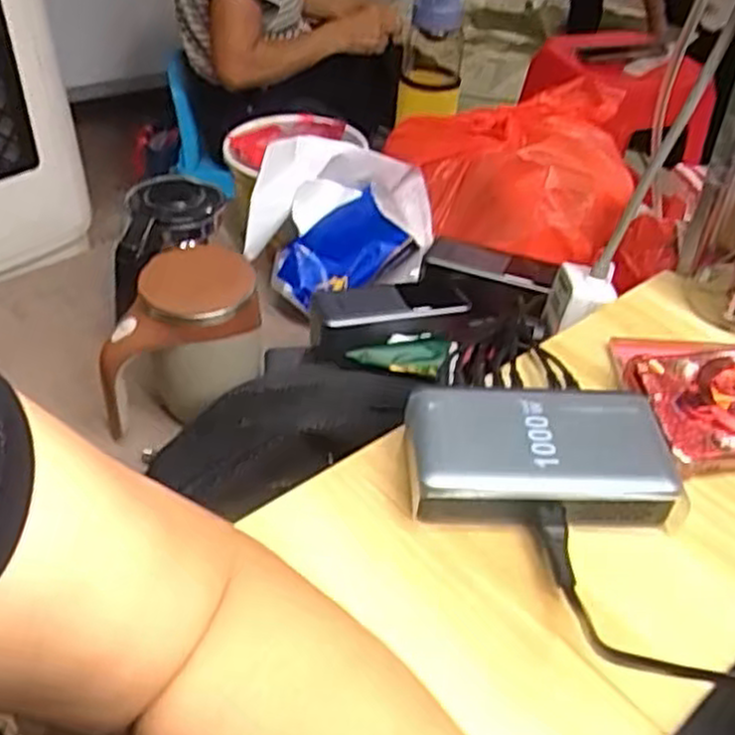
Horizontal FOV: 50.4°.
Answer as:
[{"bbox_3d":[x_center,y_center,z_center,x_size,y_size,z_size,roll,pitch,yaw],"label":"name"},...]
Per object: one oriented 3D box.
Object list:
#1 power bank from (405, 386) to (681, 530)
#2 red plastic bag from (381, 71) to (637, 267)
[{"bbox_3d":[0.085,0.047,0.402,0.129,0.030,0.077,2,43,-3],"label":"power bank"},{"bbox_3d":[0.142,-0.194,0.754,0.217,0.096,0.201,-2,43,-7],"label":"red plastic bag"}]

